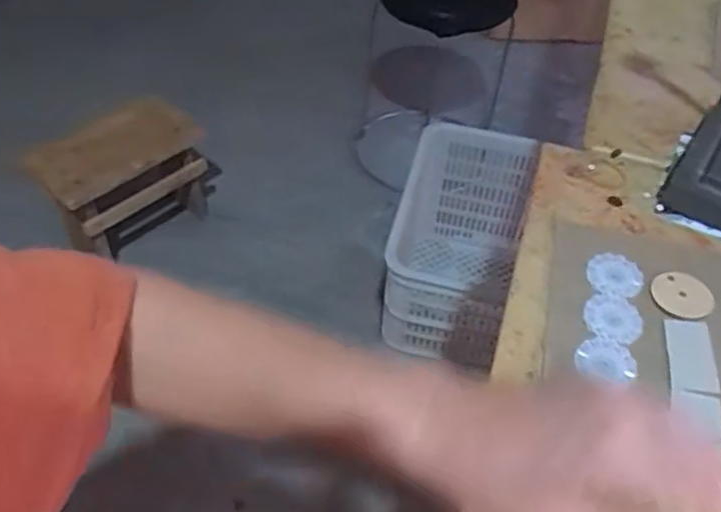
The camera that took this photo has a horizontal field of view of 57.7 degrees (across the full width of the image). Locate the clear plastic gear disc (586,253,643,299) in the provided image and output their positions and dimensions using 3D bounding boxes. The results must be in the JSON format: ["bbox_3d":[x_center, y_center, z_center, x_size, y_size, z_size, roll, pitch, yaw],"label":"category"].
[{"bbox_3d":[0.188,0.014,0.485,0.040,0.004,0.041,3,47,-4],"label":"clear plastic gear disc"}]

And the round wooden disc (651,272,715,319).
[{"bbox_3d":[0.234,0.028,0.475,0.041,0.007,0.045,2,48,-2],"label":"round wooden disc"}]

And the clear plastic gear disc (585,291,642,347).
[{"bbox_3d":[0.177,0.042,0.459,0.038,0.005,0.046,19,50,13],"label":"clear plastic gear disc"}]

